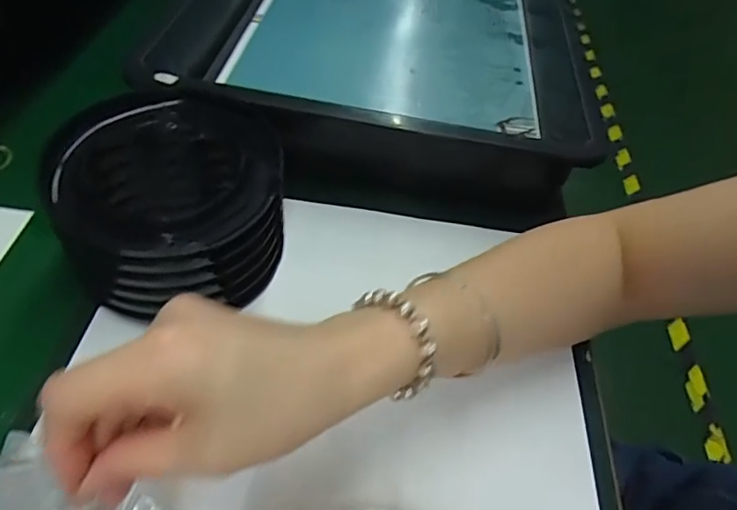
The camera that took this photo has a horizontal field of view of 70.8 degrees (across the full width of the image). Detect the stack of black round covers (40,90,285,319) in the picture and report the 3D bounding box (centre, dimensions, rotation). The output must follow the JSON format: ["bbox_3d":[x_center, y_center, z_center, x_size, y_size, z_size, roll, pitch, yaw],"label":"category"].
[{"bbox_3d":[-0.122,-0.028,0.338,0.135,0.092,0.133,-27,59,-23],"label":"stack of black round covers"}]

